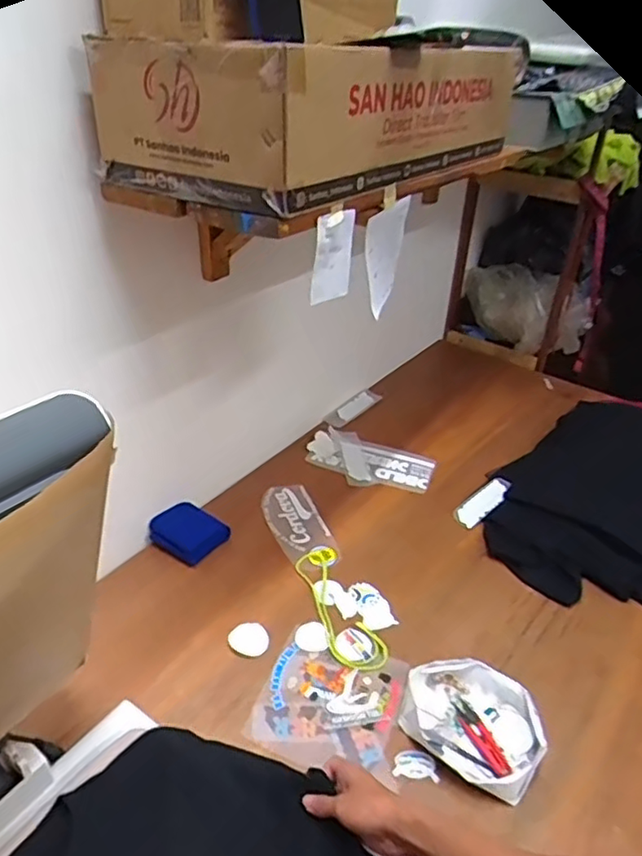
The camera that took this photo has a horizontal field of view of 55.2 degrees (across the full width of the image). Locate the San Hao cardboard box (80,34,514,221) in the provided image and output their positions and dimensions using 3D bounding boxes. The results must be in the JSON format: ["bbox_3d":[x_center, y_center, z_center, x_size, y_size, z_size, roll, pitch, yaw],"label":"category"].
[{"bbox_3d":[0.044,-0.455,0.872,0.280,0.150,0.647,25,39,29],"label":"San Hao cardboard box"}]

